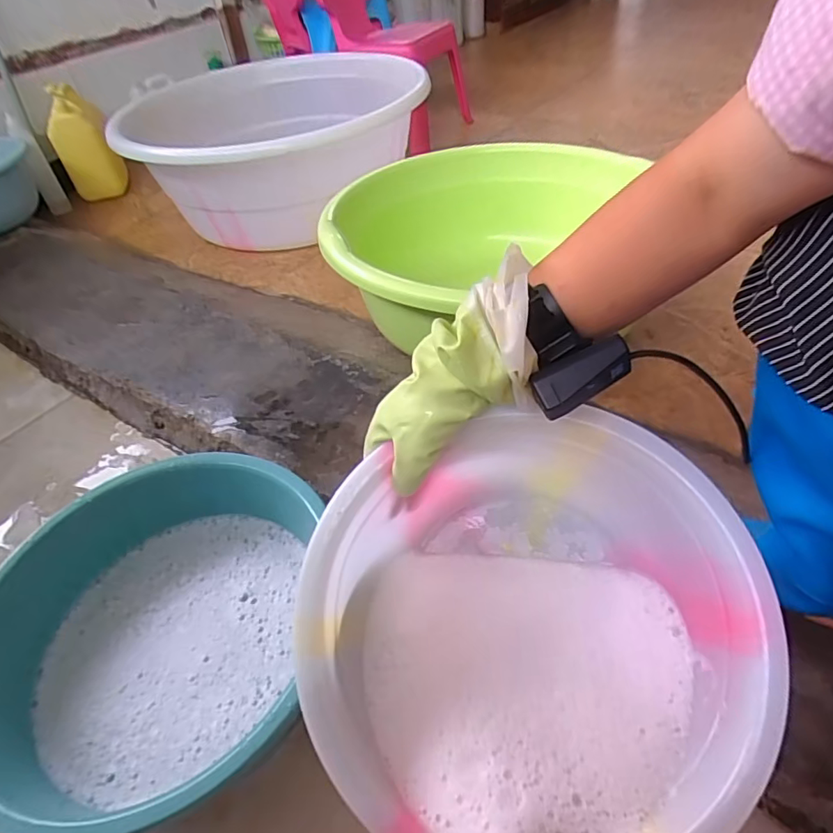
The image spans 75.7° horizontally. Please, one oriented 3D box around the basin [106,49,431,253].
[{"bbox_3d":[-0.347,-0.642,1.333,0.705,0.307,0.720,-3,44,3],"label":"basin"}]

